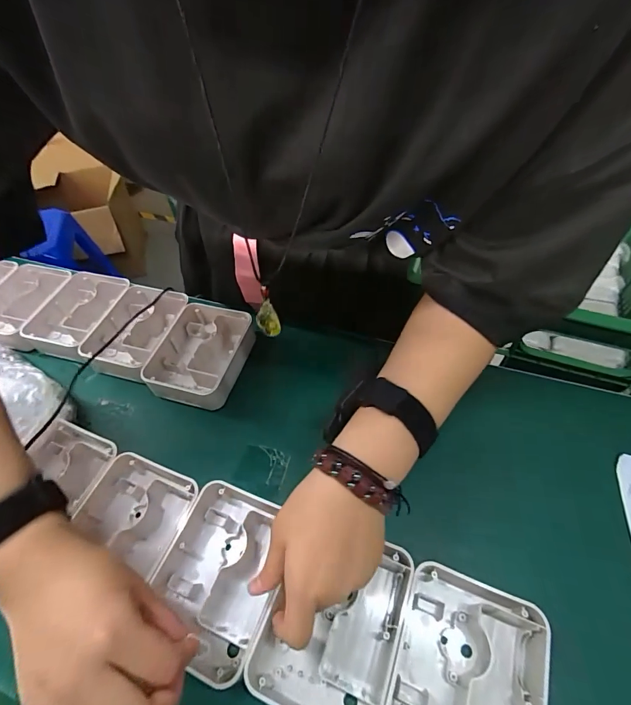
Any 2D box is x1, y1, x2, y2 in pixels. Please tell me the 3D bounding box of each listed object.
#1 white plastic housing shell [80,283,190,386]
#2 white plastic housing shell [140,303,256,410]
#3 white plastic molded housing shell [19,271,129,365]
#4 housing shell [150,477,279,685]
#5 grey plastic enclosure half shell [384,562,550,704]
[{"bbox_3d":[-0.240,-0.030,0.502,0.083,0.037,0.133,13,55,14],"label":"white plastic housing shell"},{"bbox_3d":[-0.143,0.002,0.473,0.103,0.037,0.131,11,55,12],"label":"white plastic housing shell"},{"bbox_3d":[-0.331,-0.056,0.528,0.089,0.042,0.129,12,55,13],"label":"white plastic molded housing shell"},{"bbox_3d":[-0.081,0.188,0.323,0.098,0.035,0.134,17,58,15],"label":"housing shell"},{"bbox_3d":[0.107,0.234,0.268,0.100,0.041,0.130,16,56,15],"label":"grey plastic enclosure half shell"}]

